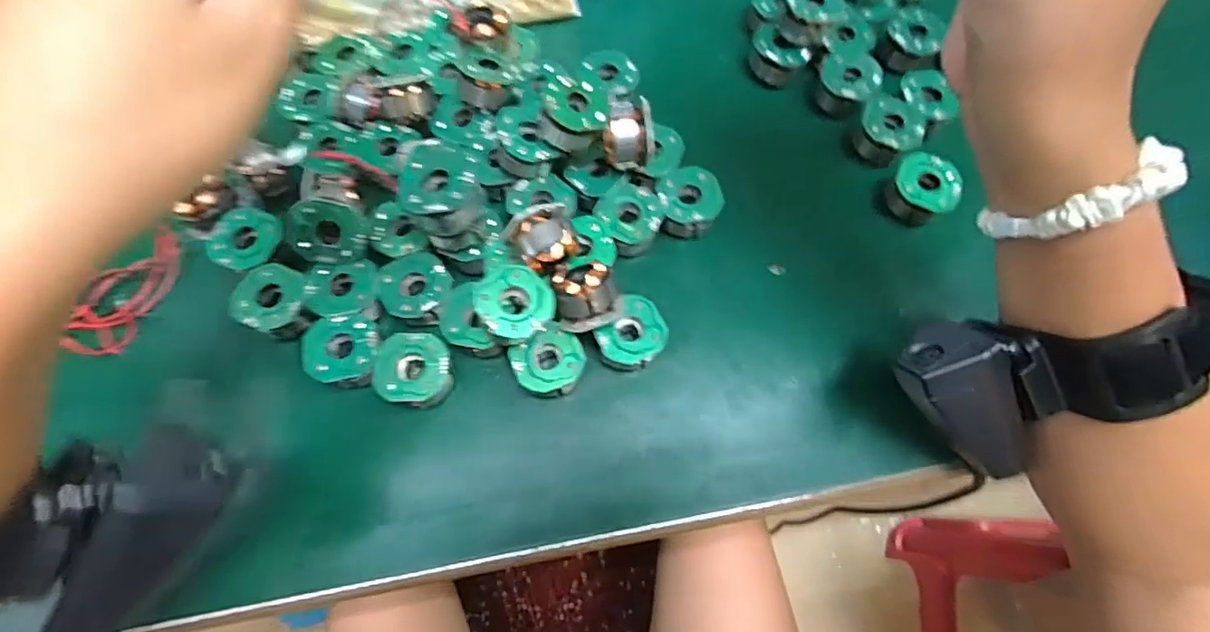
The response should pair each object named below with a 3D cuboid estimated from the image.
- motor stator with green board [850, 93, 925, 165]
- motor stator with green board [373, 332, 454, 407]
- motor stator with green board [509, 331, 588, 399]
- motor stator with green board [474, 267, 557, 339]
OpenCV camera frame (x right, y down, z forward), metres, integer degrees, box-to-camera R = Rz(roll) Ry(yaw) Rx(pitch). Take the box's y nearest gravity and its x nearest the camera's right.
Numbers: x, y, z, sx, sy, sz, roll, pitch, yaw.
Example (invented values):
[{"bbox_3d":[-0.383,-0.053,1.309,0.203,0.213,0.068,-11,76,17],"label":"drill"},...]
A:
[{"bbox_3d":[0.152,-0.098,0.313,0.033,0.025,0.028,40,71,12],"label":"motor stator with green board"},{"bbox_3d":[-0.085,0.025,0.261,0.032,0.022,0.029,-6,68,-6],"label":"motor stator with green board"},{"bbox_3d":[-0.025,0.023,0.263,0.030,0.022,0.027,-29,72,-14],"label":"motor stator with green board"},{"bbox_3d":[-0.038,-0.005,0.245,0.032,0.015,0.031,0,68,-1],"label":"motor stator with green board"}]

